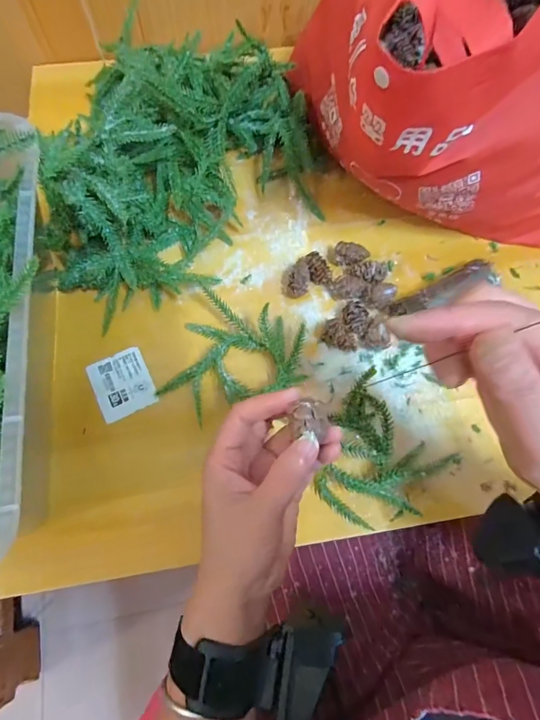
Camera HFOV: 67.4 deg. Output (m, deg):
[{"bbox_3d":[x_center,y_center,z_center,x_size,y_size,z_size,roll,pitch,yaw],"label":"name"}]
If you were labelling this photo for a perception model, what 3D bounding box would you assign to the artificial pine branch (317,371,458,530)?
[{"bbox_3d":[0.086,0.078,0.315,0.099,0.061,0.095,38,72,13],"label":"artificial pine branch"}]

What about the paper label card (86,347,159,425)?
[{"bbox_3d":[-0.131,0.021,0.360,0.048,0.004,0.059,-26,69,-14],"label":"paper label card"}]

